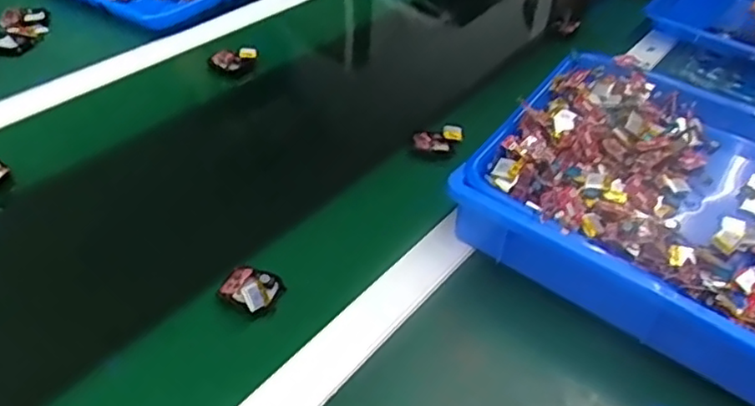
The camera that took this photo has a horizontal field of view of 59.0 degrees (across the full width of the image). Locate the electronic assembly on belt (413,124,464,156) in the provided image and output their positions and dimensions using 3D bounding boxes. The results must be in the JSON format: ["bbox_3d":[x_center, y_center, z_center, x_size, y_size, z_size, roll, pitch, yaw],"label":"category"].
[{"bbox_3d":[0.065,-0.066,0.698,0.051,0.017,0.031,-11,40,-19],"label":"electronic assembly on belt"}]

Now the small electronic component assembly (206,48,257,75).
[{"bbox_3d":[-0.172,-0.169,0.793,0.056,0.024,0.025,-12,41,-20],"label":"small electronic component assembly"}]

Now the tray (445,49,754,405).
[{"bbox_3d":[0.283,0.011,0.561,0.379,0.087,0.275,27,43,26],"label":"tray"}]

